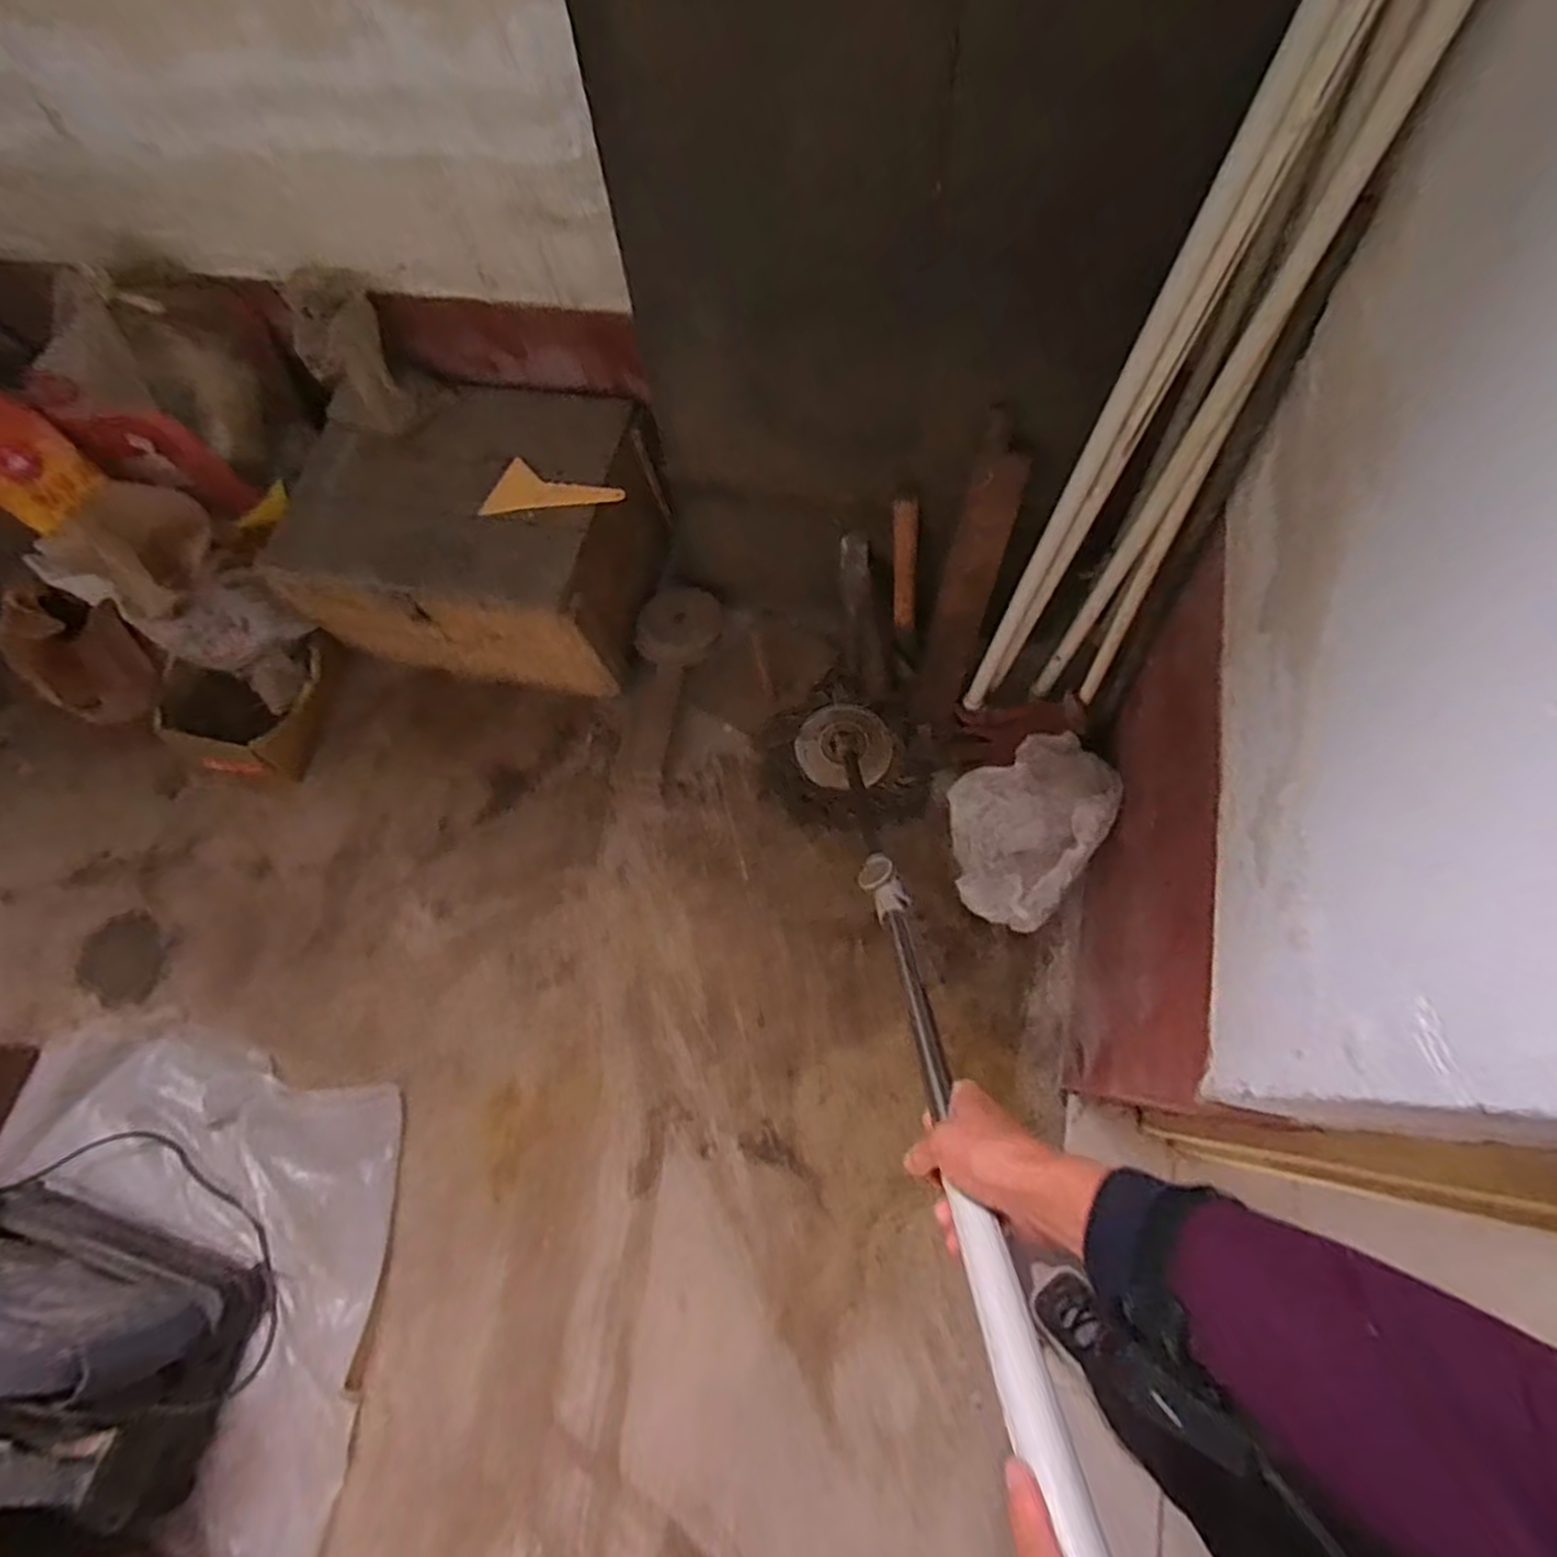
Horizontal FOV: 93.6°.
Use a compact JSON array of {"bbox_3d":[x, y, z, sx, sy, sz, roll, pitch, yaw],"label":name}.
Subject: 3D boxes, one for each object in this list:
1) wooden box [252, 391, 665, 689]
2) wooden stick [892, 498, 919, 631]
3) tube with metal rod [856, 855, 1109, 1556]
[{"bbox_3d":[-0.485,-0.397,1.221,0.555,0.275,0.359,9,70,9],"label":"wooden box"},{"bbox_3d":[0.186,-0.312,1.077,0.029,0.197,0.027,-10,39,-4],"label":"wooden stick"},{"bbox_3d":[0.130,0.242,0.590,0.035,0.039,0.617,-3,27,-1],"label":"tube with metal rod"}]

